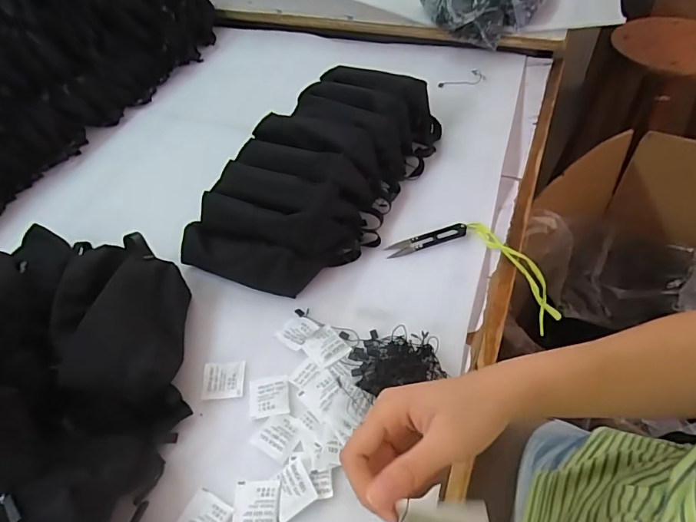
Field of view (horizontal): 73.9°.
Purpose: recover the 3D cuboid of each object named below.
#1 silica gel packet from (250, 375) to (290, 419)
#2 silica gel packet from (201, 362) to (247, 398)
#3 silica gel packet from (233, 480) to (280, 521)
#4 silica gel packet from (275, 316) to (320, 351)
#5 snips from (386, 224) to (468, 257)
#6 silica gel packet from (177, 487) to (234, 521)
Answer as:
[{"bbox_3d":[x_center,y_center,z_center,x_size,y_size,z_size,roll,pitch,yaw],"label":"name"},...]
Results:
[{"bbox_3d":[-0.078,0.135,0.459,0.039,0.004,0.042,-8,50,-1],"label":"silica gel packet"},{"bbox_3d":[-0.128,0.122,0.475,0.043,0.004,0.040,-5,50,2],"label":"silica gel packet"},{"bbox_3d":[-0.078,0.209,0.393,0.039,0.007,0.042,-2,50,4],"label":"silica gel packet"},{"bbox_3d":[-0.056,0.076,0.500,0.036,0.008,0.035,30,59,27],"label":"silica gel packet"},{"bbox_3d":[0.096,-0.026,0.568,0.103,0.012,0.019,-16,51,-7],"label":"snips"},{"bbox_3d":[-0.123,0.219,0.392,0.038,0.004,0.039,23,56,23],"label":"silica gel packet"}]

